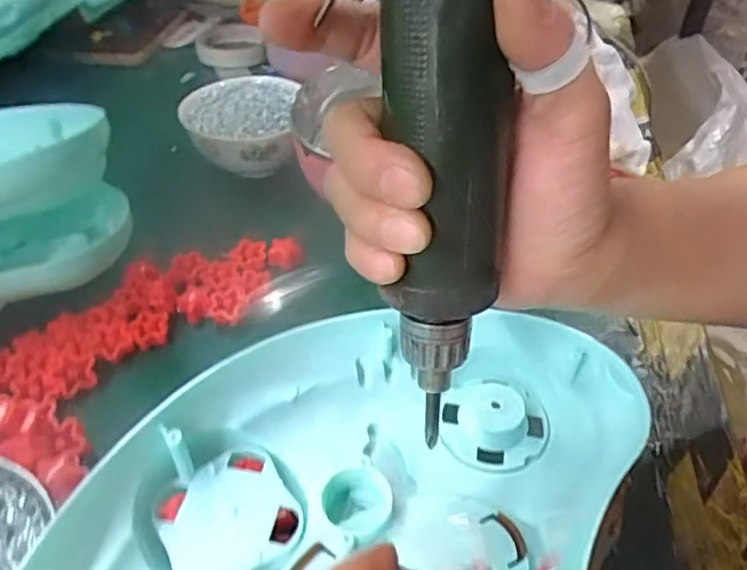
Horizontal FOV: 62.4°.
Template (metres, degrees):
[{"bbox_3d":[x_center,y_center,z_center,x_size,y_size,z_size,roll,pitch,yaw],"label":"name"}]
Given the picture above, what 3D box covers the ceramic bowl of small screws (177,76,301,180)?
[{"bbox_3d":[-0.110,-0.130,0.520,0.094,0.051,0.104,-4,42,-3],"label":"ceramic bowl of small screws"}]

